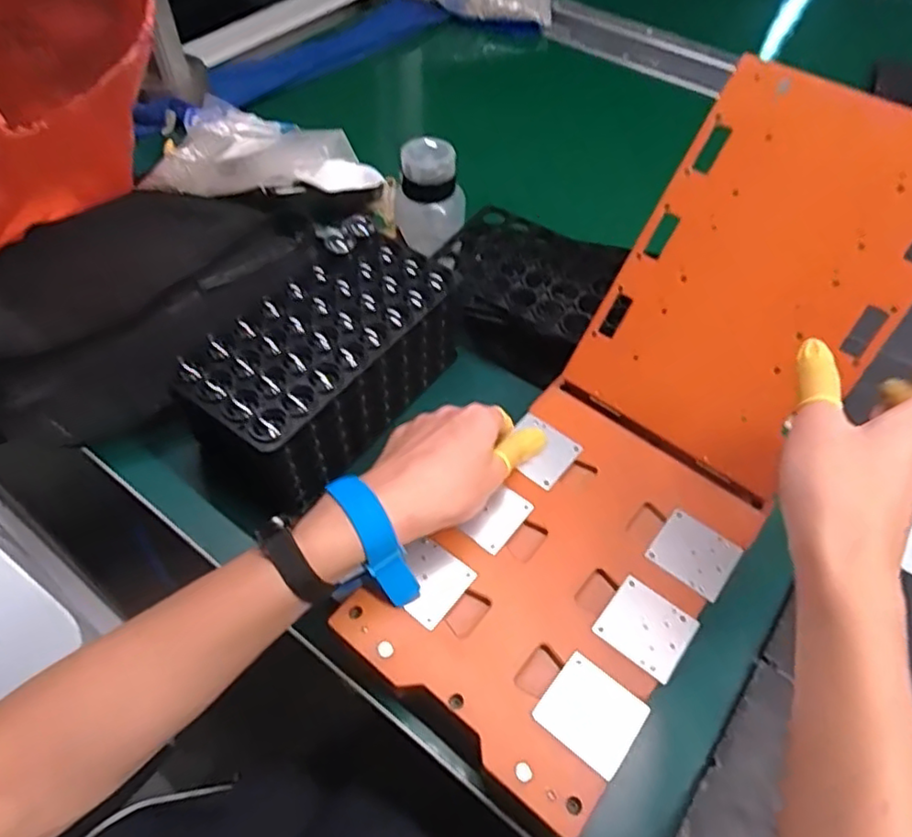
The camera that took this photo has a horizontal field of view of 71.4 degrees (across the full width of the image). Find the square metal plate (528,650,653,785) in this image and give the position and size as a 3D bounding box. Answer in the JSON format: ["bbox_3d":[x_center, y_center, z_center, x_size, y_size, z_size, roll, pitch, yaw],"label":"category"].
[{"bbox_3d":[0.073,0.158,0.341,0.049,0.004,0.045,35,60,22],"label":"square metal plate"}]

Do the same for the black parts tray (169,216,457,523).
[{"bbox_3d":[-0.094,-0.039,0.467,0.102,0.099,0.196,32,59,21],"label":"black parts tray"}]

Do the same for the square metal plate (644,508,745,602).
[{"bbox_3d":[0.150,0.084,0.398,0.047,0.004,0.043,35,60,22],"label":"square metal plate"}]

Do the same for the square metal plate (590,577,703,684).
[{"bbox_3d":[0.111,0.122,0.371,0.048,0.004,0.044,34,60,22],"label":"square metal plate"}]

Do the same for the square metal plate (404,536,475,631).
[{"bbox_3d":[-0.016,0.098,0.383,0.040,0.004,0.043,36,61,17],"label":"square metal plate"}]

